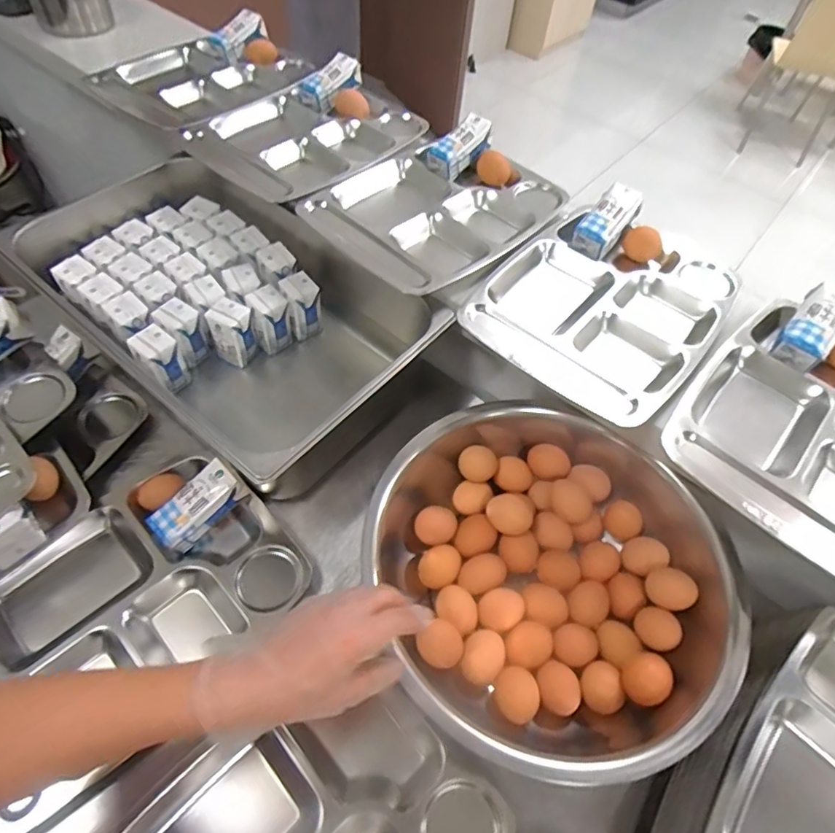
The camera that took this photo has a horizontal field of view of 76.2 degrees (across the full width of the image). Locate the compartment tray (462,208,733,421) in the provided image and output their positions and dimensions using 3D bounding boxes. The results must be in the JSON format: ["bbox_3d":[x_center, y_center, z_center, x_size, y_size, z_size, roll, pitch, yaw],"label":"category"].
[{"bbox_3d":[0.227,-0.137,0.666,0.257,0.031,0.325,36,60,19],"label":"compartment tray"}]

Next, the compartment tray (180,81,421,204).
[{"bbox_3d":[-0.168,-0.434,0.846,0.250,0.044,0.323,38,60,20],"label":"compartment tray"}]

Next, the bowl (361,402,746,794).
[{"bbox_3d":[0.133,0.170,0.572,0.340,0.119,0.363,2,55,-4],"label":"bowl"}]

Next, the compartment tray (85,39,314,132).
[{"bbox_3d":[-0.366,-0.578,0.914,0.237,0.038,0.319,32,58,17],"label":"compartment tray"}]

